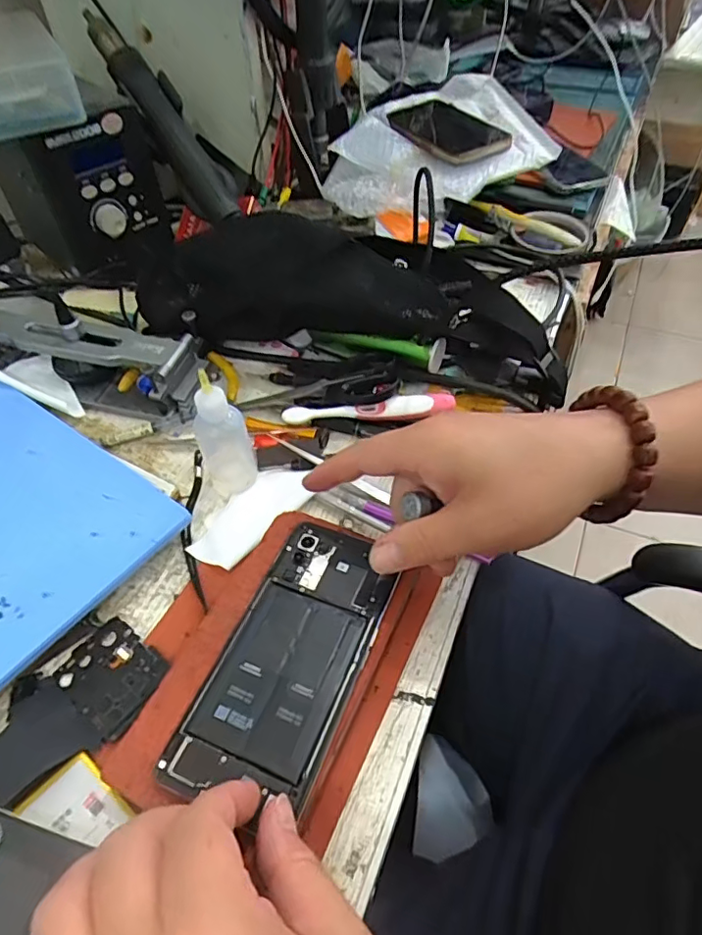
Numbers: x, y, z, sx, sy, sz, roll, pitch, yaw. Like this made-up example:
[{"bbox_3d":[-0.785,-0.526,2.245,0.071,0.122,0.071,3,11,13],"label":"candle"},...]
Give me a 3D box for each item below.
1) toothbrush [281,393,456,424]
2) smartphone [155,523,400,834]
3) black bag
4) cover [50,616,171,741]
[{"bbox_3d":[0.014,-0.045,0.439,0.133,0.017,0.017,-4,50,-1],"label":"toothbrush"},{"bbox_3d":[-0.030,0.097,0.295,0.070,0.011,0.152,20,53,14],"label":"smartphone"},{"bbox_3d":[-0.018,-0.145,0.470,0.405,0.096,0.102,13,51,13],"label":"black bag"},{"bbox_3d":[-0.140,0.120,0.328,0.063,0.004,0.048,25,57,31],"label":"cover"}]

